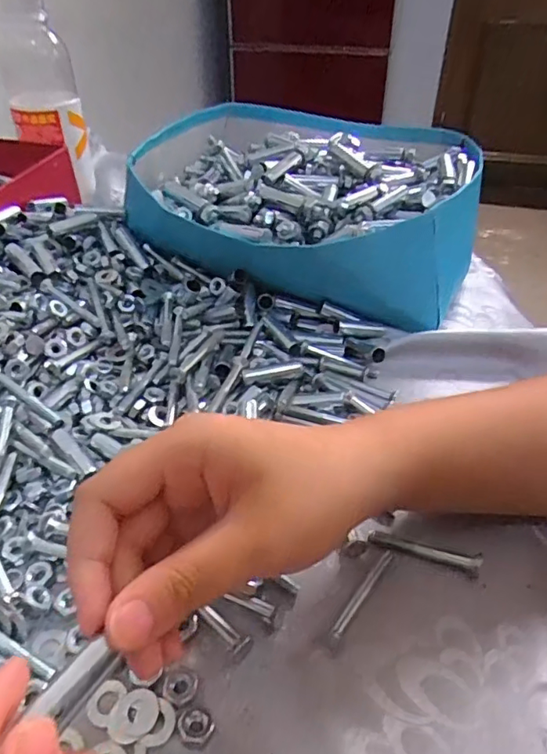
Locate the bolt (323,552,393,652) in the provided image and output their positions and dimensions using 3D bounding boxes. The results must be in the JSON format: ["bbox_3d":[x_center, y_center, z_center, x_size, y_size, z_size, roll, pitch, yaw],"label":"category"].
[{"bbox_3d":[0.041,0.103,0.256,0.007,0.004,0.057,27,47,27],"label":"bolt"}]

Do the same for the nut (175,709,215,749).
[{"bbox_3d":[-0.031,0.137,0.213,0.013,0.007,0.013,1,41,-1],"label":"nut"}]

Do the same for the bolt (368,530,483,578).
[{"bbox_3d":[0.075,0.087,0.272,0.054,0.007,0.008,11,42,11],"label":"bolt"}]

